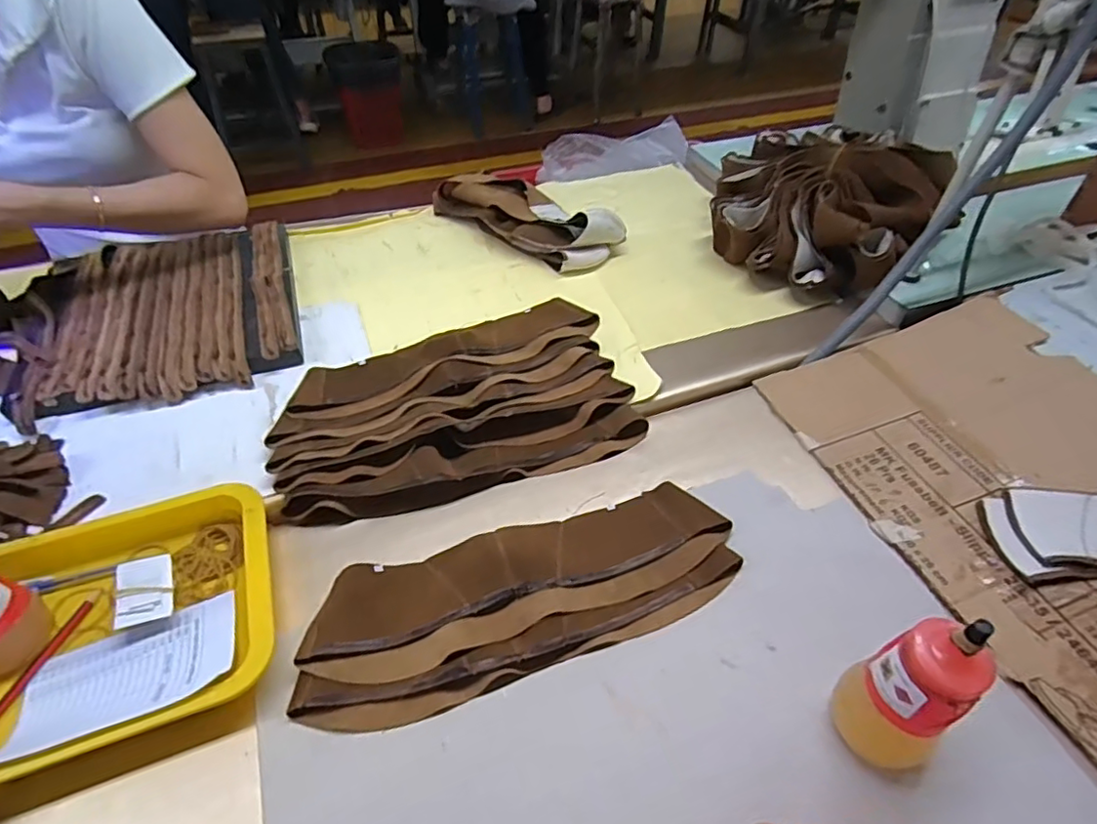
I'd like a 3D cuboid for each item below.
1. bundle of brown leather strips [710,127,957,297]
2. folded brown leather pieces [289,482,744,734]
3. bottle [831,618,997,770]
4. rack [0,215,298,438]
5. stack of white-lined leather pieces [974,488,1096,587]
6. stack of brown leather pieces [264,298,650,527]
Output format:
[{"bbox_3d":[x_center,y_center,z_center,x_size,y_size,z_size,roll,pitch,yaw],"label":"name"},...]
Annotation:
[{"bbox_3d":[0.372,-0.290,0.844,0.272,0.127,0.282,1,47,-1],"label":"bundle of brown leather strips"},{"bbox_3d":[-0.017,0.148,0.498,0.361,0.035,0.127,-13,49,-13],"label":"folded brown leather pieces"},{"bbox_3d":[0.231,0.175,0.381,0.048,0.142,0.052,-27,54,-24],"label":"bottle"},{"bbox_3d":[-0.466,-0.128,0.745,0.282,0.029,0.317,-14,49,-14],"label":"rack"},{"bbox_3d":[0.492,0.103,0.529,0.185,0.031,0.089,0,47,-1],"label":"stack of white-lined leather pieces"},{"bbox_3d":[-0.099,-0.022,0.647,0.376,0.038,0.249,-14,49,-14],"label":"stack of brown leather pieces"}]

